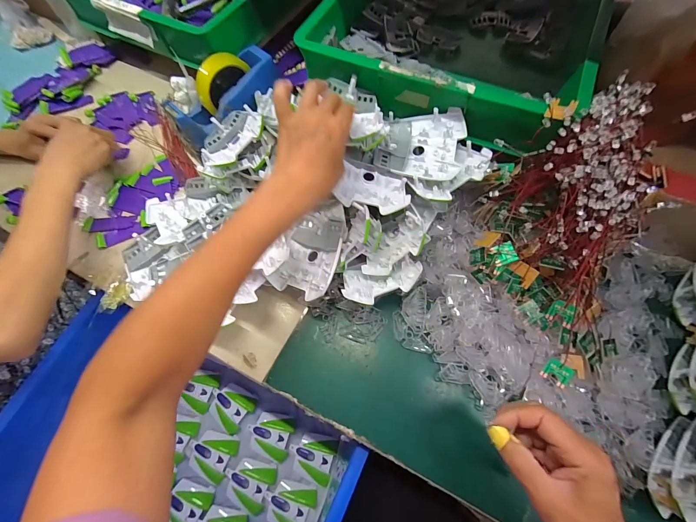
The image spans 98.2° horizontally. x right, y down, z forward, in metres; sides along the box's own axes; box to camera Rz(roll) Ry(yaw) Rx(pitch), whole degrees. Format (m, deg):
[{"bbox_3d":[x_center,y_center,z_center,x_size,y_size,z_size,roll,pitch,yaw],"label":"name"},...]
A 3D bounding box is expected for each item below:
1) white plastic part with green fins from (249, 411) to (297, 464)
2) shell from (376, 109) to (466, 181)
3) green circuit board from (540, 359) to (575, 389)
[{"bbox_3d":[-0.176,0.396,0.684,0.098,0.014,0.089,14,68,7],"label":"white plastic part with green fins"},{"bbox_3d":[0.093,-0.151,0.389,0.105,0.034,0.090,11,68,6],"label":"shell"},{"bbox_3d":[0.232,0.124,0.334,0.025,0.005,0.024,31,84,43],"label":"green circuit board"}]

